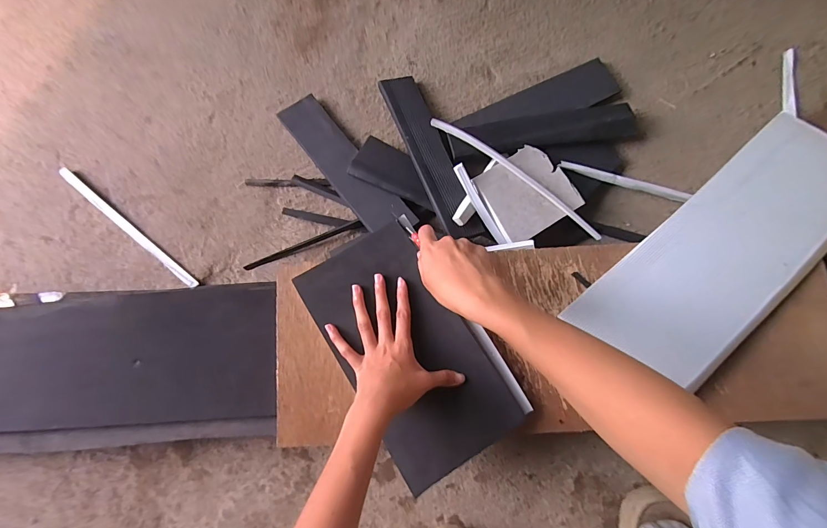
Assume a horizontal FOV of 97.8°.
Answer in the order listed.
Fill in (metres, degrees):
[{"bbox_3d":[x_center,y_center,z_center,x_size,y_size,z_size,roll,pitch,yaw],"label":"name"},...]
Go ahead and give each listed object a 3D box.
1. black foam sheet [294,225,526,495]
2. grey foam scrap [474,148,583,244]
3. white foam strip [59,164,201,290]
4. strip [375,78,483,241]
[{"bbox_3d":[-0.010,0.099,0.428,0.151,0.011,0.282,-34,82,-5],"label":"black foam sheet"},{"bbox_3d":[0.158,-0.100,0.504,0.116,0.016,0.111,-32,86,-10],"label":"grey foam scrap"},{"bbox_3d":[-0.431,-0.054,0.543,0.283,0.011,0.014,39,82,8],"label":"white foam strip"},{"bbox_3d":[0.023,-0.164,0.529,0.055,0.015,0.277,-19,75,-10],"label":"strip"}]

